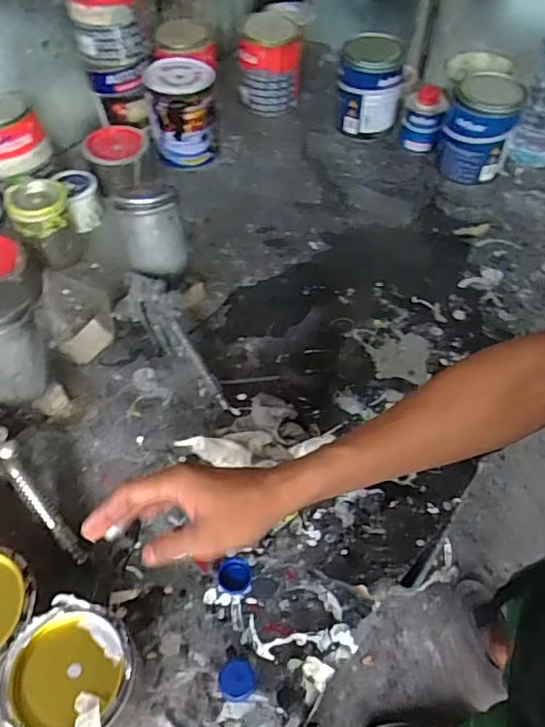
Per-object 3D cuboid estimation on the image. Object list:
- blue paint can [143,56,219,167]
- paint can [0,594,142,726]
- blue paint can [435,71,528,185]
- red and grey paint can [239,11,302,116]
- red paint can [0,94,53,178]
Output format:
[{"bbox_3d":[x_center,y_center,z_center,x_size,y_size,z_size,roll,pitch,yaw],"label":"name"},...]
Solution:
[{"bbox_3d":[-0.145,-0.404,0.919,0.108,0.141,0.103,-9,53,-6],"label":"blue paint can"},{"bbox_3d":[-0.155,0.258,0.457,0.103,0.074,0.097,0,53,0],"label":"paint can"},{"bbox_3d":[0.322,-0.367,0.890,0.105,0.140,0.109,12,54,10],"label":"blue paint can"},{"bbox_3d":[-0.002,-0.532,1.012,0.110,0.145,0.103,0,53,0],"label":"red and grey paint can"},{"bbox_3d":[-0.401,-0.344,0.847,0.103,0.076,0.112,0,53,0],"label":"red paint can"}]

